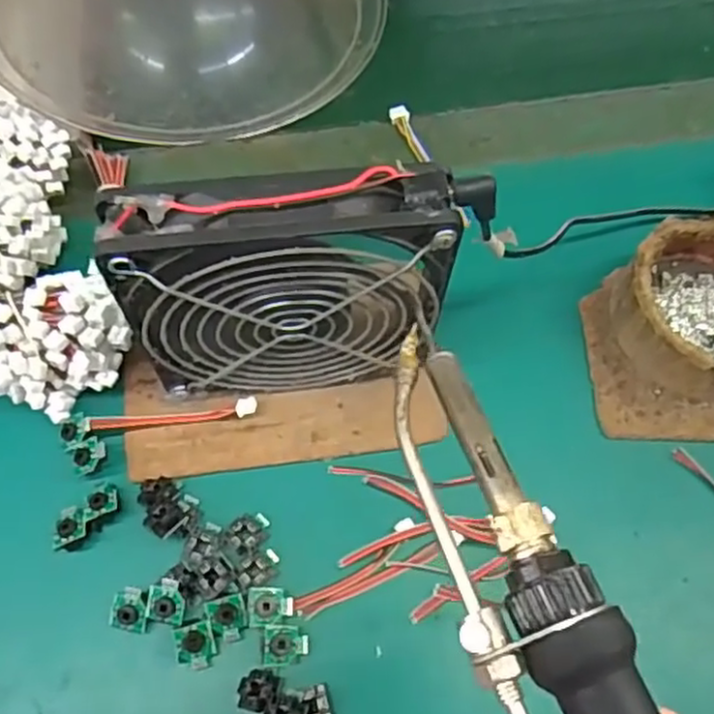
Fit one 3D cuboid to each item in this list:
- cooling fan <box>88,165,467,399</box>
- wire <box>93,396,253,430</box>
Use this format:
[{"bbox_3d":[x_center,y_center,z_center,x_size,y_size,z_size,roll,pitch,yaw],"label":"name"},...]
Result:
[{"bbox_3d":[-0.026,-0.020,0.281,0.117,0.127,0.028,-5,65,-4],"label":"cooling fan"},{"bbox_3d":[-0.082,0.027,0.320,0.072,0.009,0.008,-7,65,-5],"label":"wire"}]

